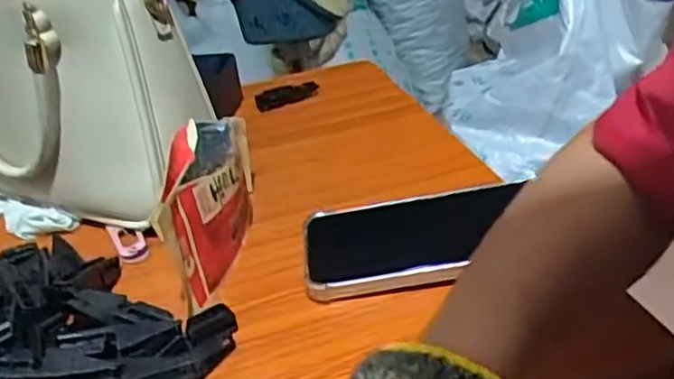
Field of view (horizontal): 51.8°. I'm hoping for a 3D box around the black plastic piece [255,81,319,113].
[{"bbox_3d":[-0.050,-0.095,0.691,0.064,0.012,0.023,-18,32,-19],"label":"black plastic piece"}]

